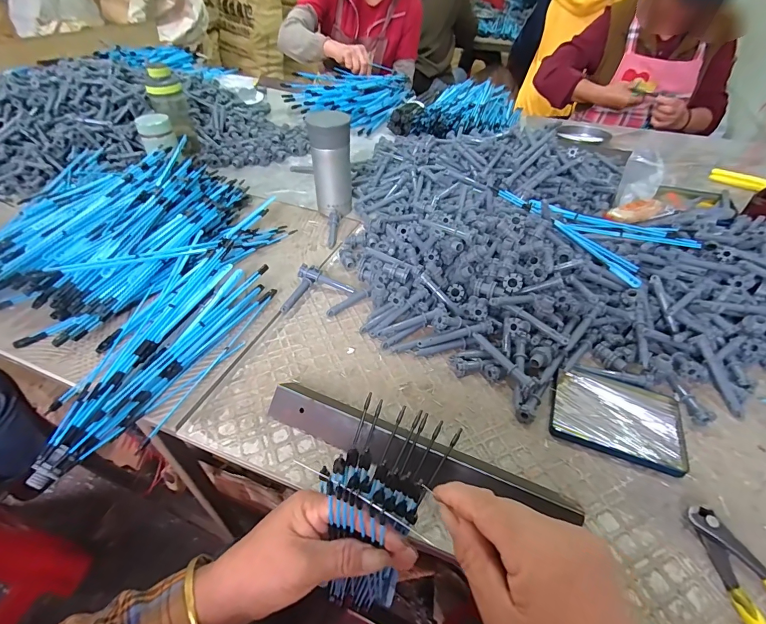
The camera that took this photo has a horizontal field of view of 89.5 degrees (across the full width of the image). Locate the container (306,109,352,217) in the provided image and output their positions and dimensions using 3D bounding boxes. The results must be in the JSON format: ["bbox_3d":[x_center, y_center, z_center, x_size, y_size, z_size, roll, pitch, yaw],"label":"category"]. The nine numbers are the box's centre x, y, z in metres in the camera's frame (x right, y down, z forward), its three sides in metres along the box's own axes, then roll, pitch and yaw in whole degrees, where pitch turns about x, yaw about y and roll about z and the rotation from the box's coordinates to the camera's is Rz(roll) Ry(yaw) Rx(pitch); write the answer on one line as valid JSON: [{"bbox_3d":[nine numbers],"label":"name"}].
[{"bbox_3d":[-0.091,-0.266,0.703,0.068,0.164,0.071,1,44,-1],"label":"container"}]

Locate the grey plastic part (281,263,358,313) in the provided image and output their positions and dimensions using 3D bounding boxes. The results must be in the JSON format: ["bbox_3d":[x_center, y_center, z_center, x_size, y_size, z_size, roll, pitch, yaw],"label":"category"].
[{"bbox_3d":[-0.101,-0.044,0.573,0.107,0.028,0.070,-11,45,-13],"label":"grey plastic part"}]

